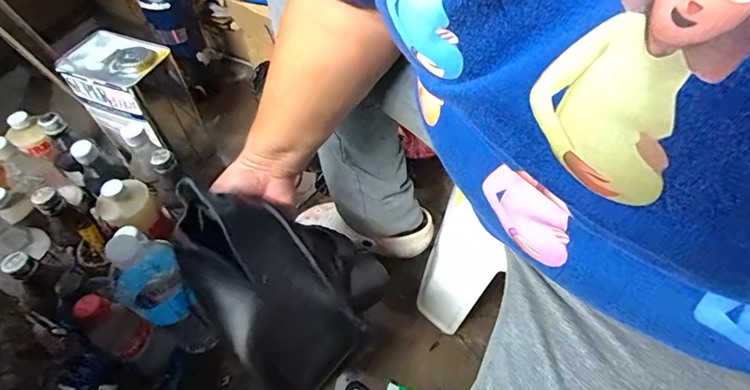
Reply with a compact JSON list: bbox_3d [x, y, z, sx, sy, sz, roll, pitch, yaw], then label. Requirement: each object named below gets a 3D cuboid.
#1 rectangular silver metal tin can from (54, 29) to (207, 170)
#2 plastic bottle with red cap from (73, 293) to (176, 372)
[{"bbox_3d":[-0.416,-0.160,0.764,0.144,0.225,0.119,16,55,12],"label":"rectangular silver metal tin can"},{"bbox_3d":[-0.310,0.178,0.534,0.051,0.170,0.053,18,56,14],"label":"plastic bottle with red cap"}]

